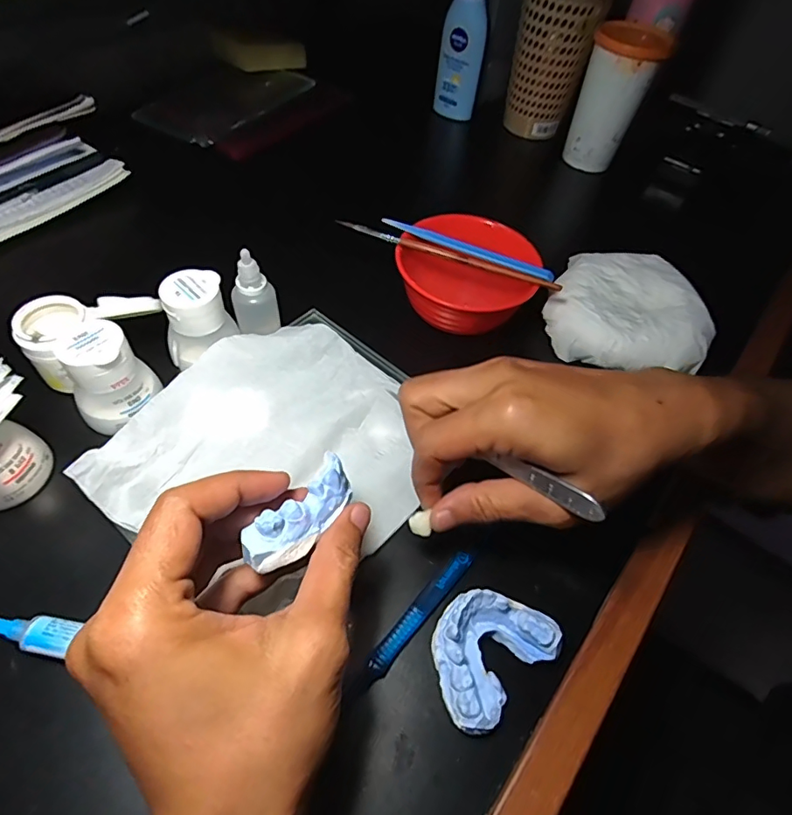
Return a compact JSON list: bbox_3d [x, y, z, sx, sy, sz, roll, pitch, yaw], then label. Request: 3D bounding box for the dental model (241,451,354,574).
[{"bbox_3d":[-0.039,0.044,0.211,0.022,0.012,0.056,35,53,16],"label":"dental model"}]

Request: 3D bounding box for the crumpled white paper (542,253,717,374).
[{"bbox_3d":[0.181,-0.080,0.396,0.114,0.031,0.108,7,60,0],"label":"crumpled white paper"}]

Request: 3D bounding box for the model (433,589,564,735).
[{"bbox_3d":[0.046,0.120,0.251,0.067,0.021,0.049,-34,65,-27],"label":"model"}]

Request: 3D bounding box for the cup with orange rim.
[{"bbox_3d":[0.232,-0.334,0.538,0.068,0.125,0.072,4,54,-5],"label":"cup with orange rim"}]

